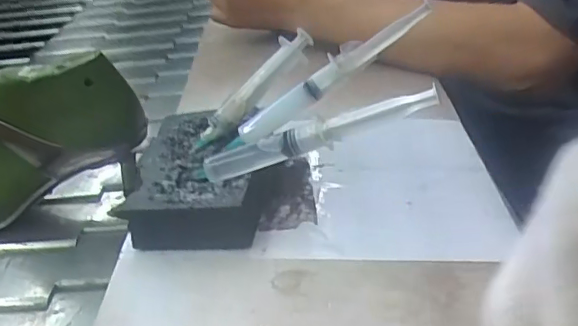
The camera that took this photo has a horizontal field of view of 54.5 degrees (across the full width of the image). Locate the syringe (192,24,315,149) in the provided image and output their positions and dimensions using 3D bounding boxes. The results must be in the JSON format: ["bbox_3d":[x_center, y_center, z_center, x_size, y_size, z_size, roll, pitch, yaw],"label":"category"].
[{"bbox_3d":[-0.026,-0.051,0.399,0.110,0.018,0.013,-47,43,-5],"label":"syringe"}]

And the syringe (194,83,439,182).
[{"bbox_3d":[0.009,-0.015,0.339,0.144,0.017,0.013,-18,28,20],"label":"syringe"}]

